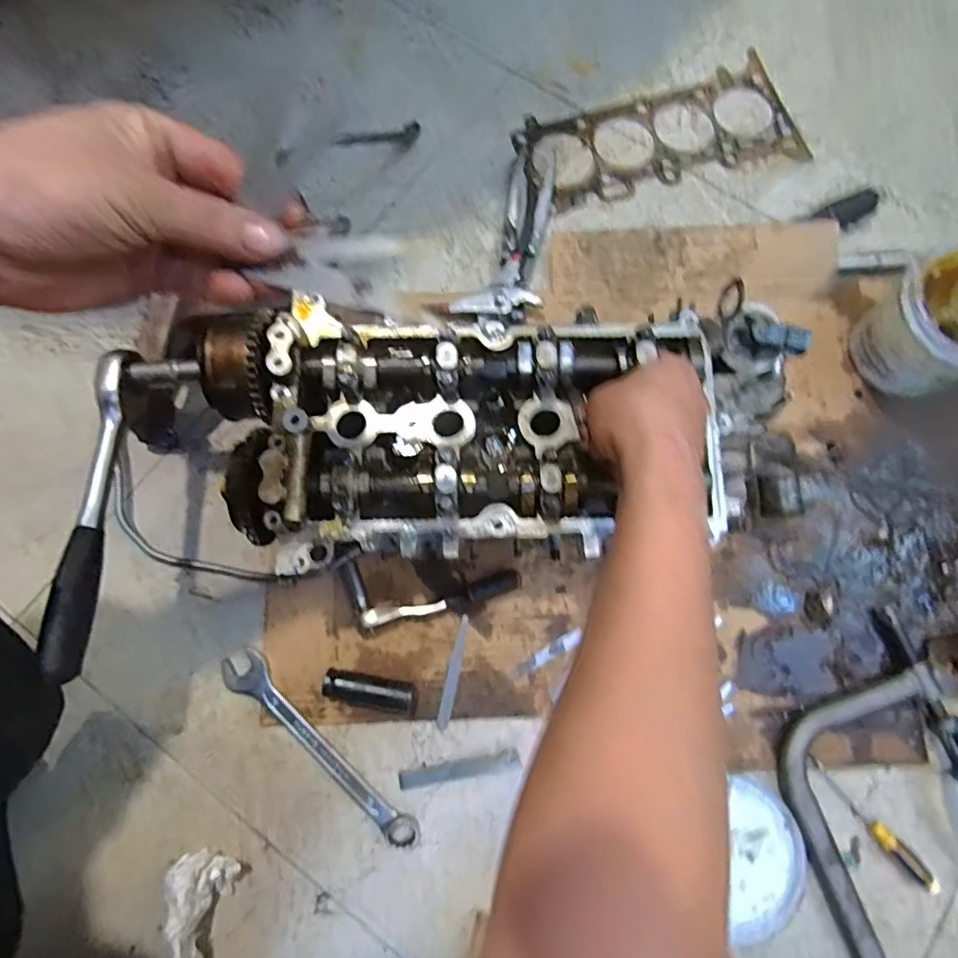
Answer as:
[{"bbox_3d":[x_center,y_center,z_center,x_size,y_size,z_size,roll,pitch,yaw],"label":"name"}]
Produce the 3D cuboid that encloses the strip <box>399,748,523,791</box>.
[{"bbox_3d":[-0.016,0.253,0.497,0.104,0.004,0.016,-9,75,-3],"label":"strip"}]

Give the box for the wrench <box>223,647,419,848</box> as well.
[{"bbox_3d":[-0.138,0.233,0.495,0.224,0.018,0.033,40,78,10],"label":"wrench"}]

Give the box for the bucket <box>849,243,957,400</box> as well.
[{"bbox_3d":[0.442,-0.144,0.552,0.125,0.100,0.120,0,75,0],"label":"bucket"}]

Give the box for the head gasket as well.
[{"bbox_3d":[0.216,-0.404,0.672,0.318,0.011,0.144,-15,74,-5],"label":"head gasket"}]

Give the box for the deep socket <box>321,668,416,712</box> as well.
[{"bbox_3d":[-0.096,0.185,0.501,0.077,0.024,0.023,11,75,3],"label":"deep socket"}]

